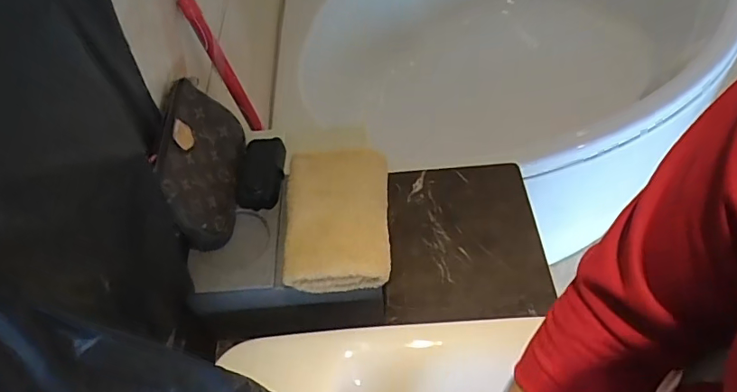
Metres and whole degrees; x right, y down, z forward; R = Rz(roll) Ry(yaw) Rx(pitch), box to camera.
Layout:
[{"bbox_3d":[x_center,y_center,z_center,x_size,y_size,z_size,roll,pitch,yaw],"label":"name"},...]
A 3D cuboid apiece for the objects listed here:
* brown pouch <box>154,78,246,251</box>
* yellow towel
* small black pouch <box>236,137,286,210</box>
[{"bbox_3d":[-0.207,-0.046,0.635,0.067,0.109,0.226,-6,52,1],"label":"brown pouch"},{"bbox_3d":[-0.036,0.023,0.604,0.119,0.046,0.184,-3,52,3],"label":"yellow towel"},{"bbox_3d":[-0.143,-0.034,0.684,0.057,0.017,0.121,-4,52,3],"label":"small black pouch"}]

